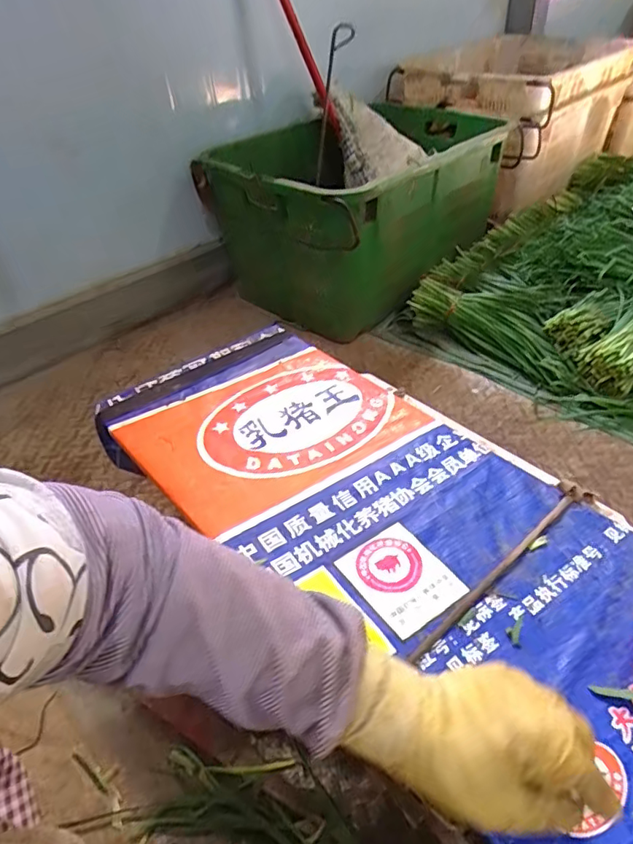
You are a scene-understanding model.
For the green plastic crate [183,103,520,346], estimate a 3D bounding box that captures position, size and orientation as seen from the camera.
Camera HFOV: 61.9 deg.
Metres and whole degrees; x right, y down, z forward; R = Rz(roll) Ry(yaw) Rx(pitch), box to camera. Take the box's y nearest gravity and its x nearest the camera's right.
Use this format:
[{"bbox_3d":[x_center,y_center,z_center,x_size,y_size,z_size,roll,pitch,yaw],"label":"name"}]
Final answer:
[{"bbox_3d":[0.100,-0.502,1.294,0.460,0.341,0.599,31,52,34],"label":"green plastic crate"}]

